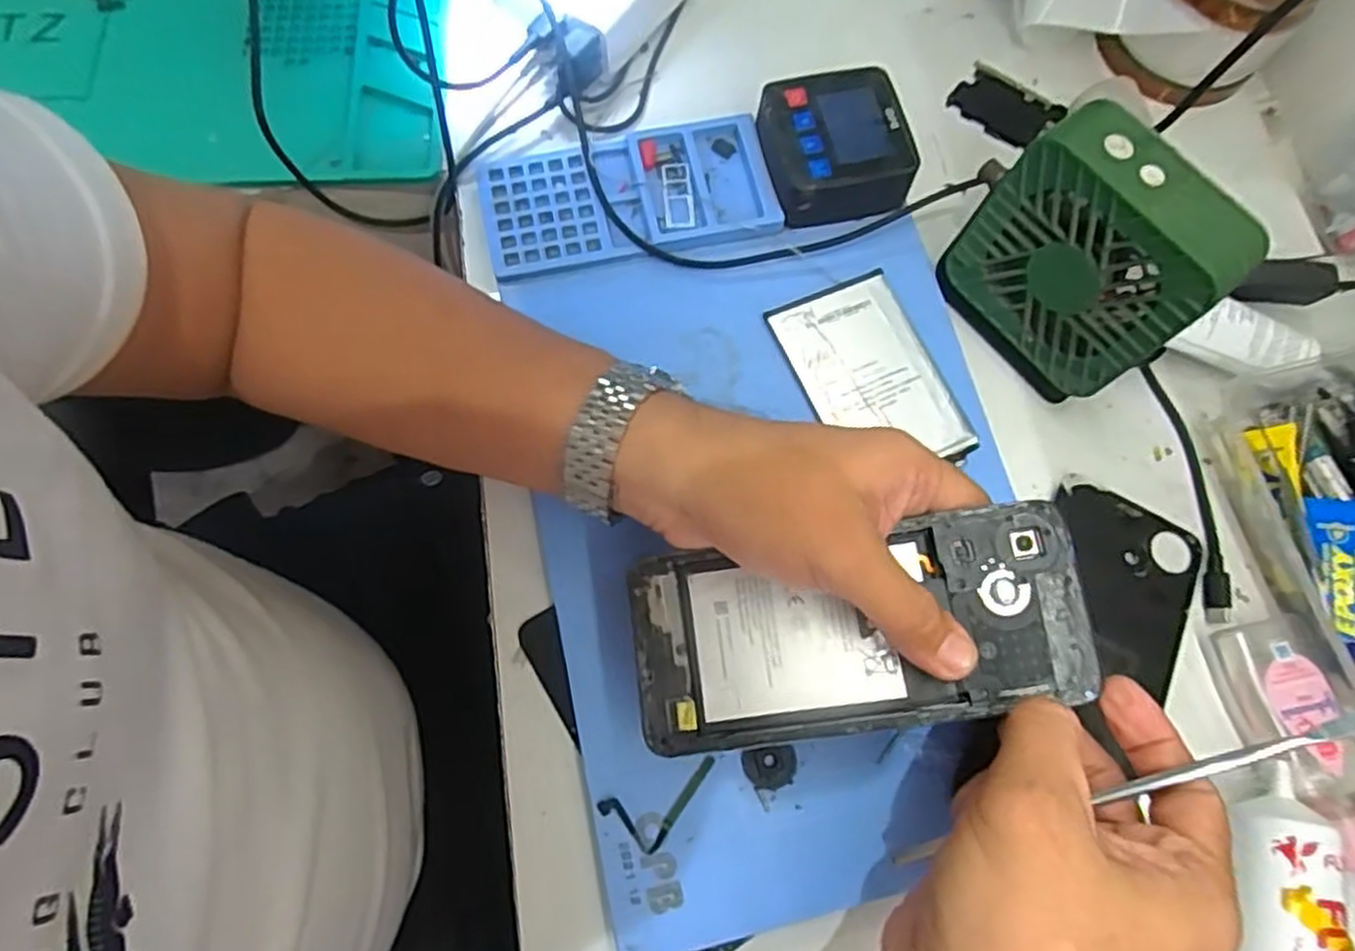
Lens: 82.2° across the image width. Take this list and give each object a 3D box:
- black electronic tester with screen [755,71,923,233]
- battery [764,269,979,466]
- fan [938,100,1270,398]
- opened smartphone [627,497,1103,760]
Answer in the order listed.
[{"bbox_3d":[0.080,-0.168,0.405,0.073,0.033,0.075,-10,73,-5],"label":"black electronic tester with screen"},{"bbox_3d":[0.095,-0.048,0.378,0.067,0.004,0.101,-22,74,-9],"label":"battery"},{"bbox_3d":[0.180,-0.093,0.351,0.043,0.114,0.095,-39,77,-13],"label":"fan"},{"bbox_3d":[0.068,0.059,0.298,0.167,0.007,0.075,-11,72,5],"label":"opened smartphone"}]

